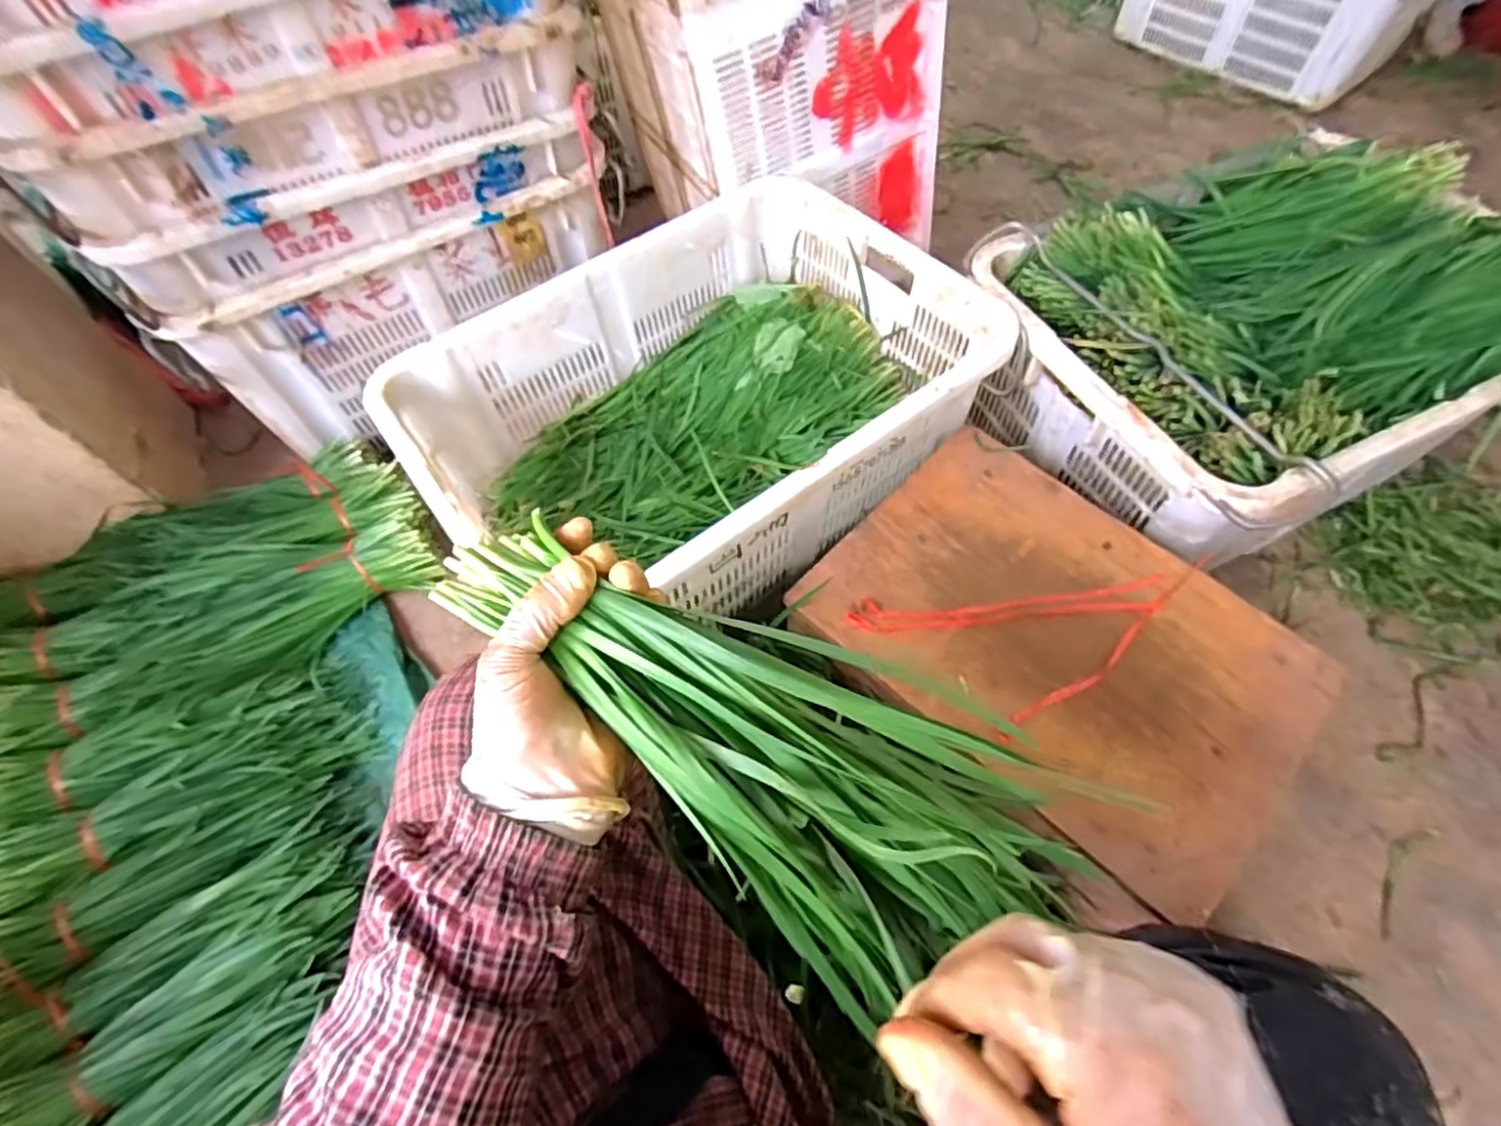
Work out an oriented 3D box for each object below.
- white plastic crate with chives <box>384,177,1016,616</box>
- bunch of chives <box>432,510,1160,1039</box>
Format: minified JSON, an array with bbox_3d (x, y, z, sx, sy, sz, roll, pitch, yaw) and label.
[{"bbox_3d":[-0.063,-0.193,0.853,0.637,0.194,0.441,-34,64,-17],"label":"white plastic crate with chives"},{"bbox_3d":[-0.025,0.075,0.319,0.293,0.062,0.116,29,64,8],"label":"bunch of chives"}]

